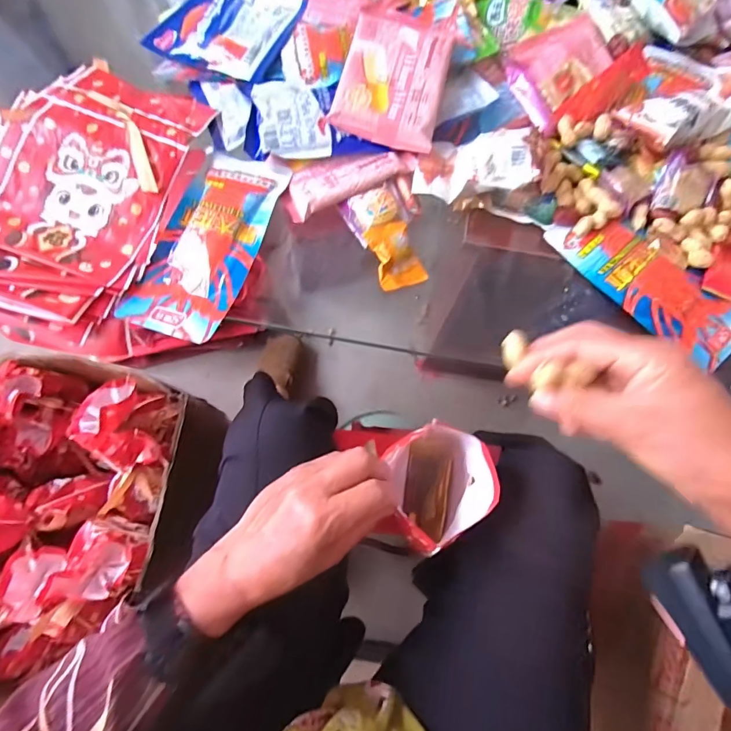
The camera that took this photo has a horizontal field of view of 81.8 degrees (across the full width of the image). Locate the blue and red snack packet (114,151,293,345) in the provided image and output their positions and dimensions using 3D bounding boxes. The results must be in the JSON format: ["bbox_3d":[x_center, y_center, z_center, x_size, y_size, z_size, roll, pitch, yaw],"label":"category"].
[{"bbox_3d":[-0.147,-0.118,0.402,0.096,0.021,0.194,20,71,5],"label":"blue and red snack packet"}]

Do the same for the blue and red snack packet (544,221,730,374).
[{"bbox_3d":[0.276,-0.085,0.410,0.196,0.021,0.082,41,74,11],"label":"blue and red snack packet"}]

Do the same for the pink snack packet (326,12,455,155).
[{"bbox_3d":[0.029,-0.290,0.425,0.101,0.020,0.135,13,87,0],"label":"pink snack packet"}]

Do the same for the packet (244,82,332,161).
[{"bbox_3d":[-0.079,-0.247,0.425,0.081,0.021,0.092,-6,71,-5],"label":"packet"}]

